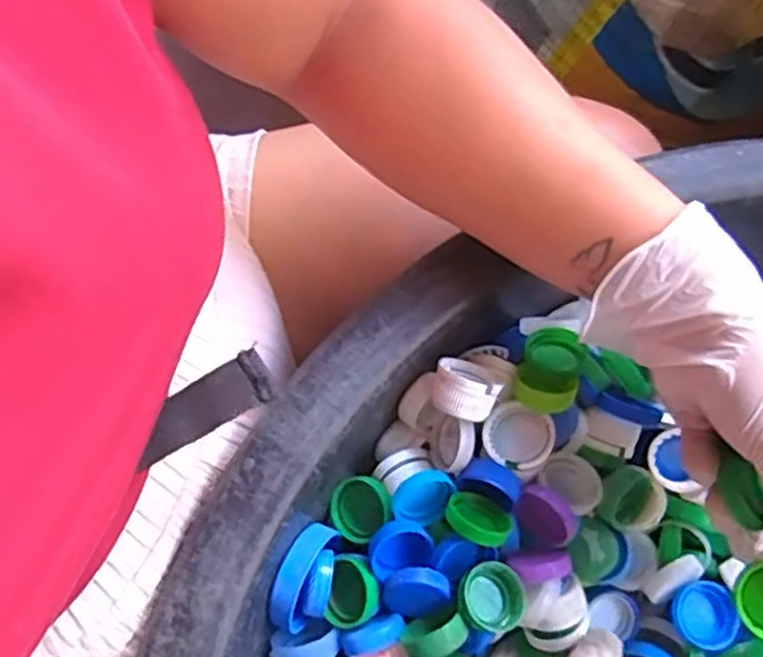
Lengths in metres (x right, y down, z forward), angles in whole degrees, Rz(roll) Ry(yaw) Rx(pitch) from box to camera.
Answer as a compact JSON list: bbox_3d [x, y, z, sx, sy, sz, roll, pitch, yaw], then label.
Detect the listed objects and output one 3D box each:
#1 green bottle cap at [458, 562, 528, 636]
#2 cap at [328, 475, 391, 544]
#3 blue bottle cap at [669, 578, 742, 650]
[{"bbox_3d":[0.051,0.124,0.350,0.030,0.010,0.030,0,72,-1],"label":"green bottle cap"},{"bbox_3d":[-0.010,0.088,0.376,0.031,0.015,0.031,3,96,25],"label":"cap"},{"bbox_3d":[0.163,0.145,0.383,0.033,0.012,0.032,0,72,-1],"label":"blue bottle cap"}]

